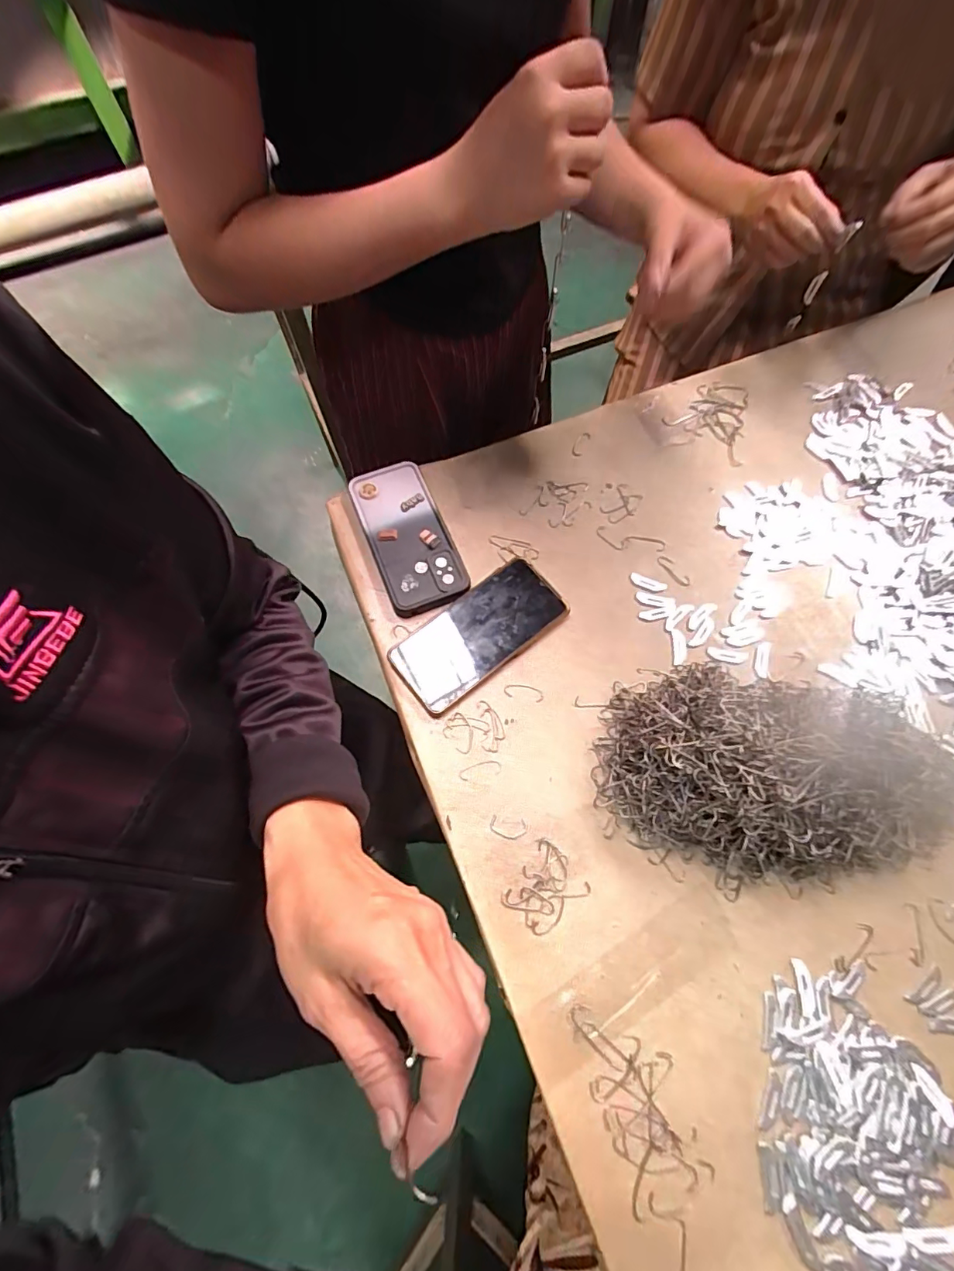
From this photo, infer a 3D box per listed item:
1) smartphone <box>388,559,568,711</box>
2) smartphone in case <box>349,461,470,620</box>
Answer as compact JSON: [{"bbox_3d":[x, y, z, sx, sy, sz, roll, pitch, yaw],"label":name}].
[{"bbox_3d":[0.003,-0.003,0.469,0.166,0.015,0.076,-36,72,-14],"label":"smartphone"},{"bbox_3d":[-0.071,-0.103,0.509,0.079,0.017,0.172,-20,69,-9],"label":"smartphone in case"}]

